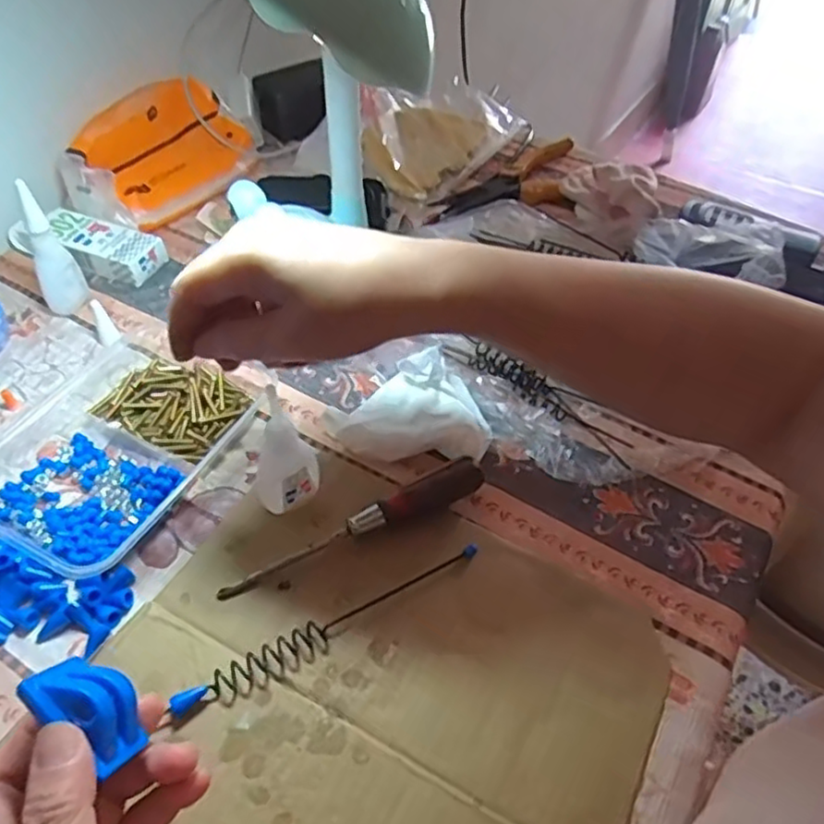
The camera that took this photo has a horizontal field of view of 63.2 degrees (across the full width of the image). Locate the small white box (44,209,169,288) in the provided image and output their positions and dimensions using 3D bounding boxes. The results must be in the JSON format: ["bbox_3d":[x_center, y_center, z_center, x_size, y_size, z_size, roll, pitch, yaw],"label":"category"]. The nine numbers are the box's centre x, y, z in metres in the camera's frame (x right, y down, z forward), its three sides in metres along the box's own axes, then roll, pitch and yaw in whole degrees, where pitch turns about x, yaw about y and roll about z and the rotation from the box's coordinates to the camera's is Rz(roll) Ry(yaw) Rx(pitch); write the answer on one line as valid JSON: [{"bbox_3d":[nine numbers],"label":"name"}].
[{"bbox_3d":[-0.249,-0.133,0.536,0.101,0.023,0.043,22,52,17],"label":"small white box"}]

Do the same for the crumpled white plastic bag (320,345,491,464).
[{"bbox_3d":[-0.001,-0.004,0.414,0.098,0.044,0.056,9,49,6],"label":"crumpled white plastic bag"}]

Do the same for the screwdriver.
[{"bbox_3d":[-0.030,0.062,0.369,0.159,0.021,0.021,-21,53,-19],"label":"screwdriver"}]

